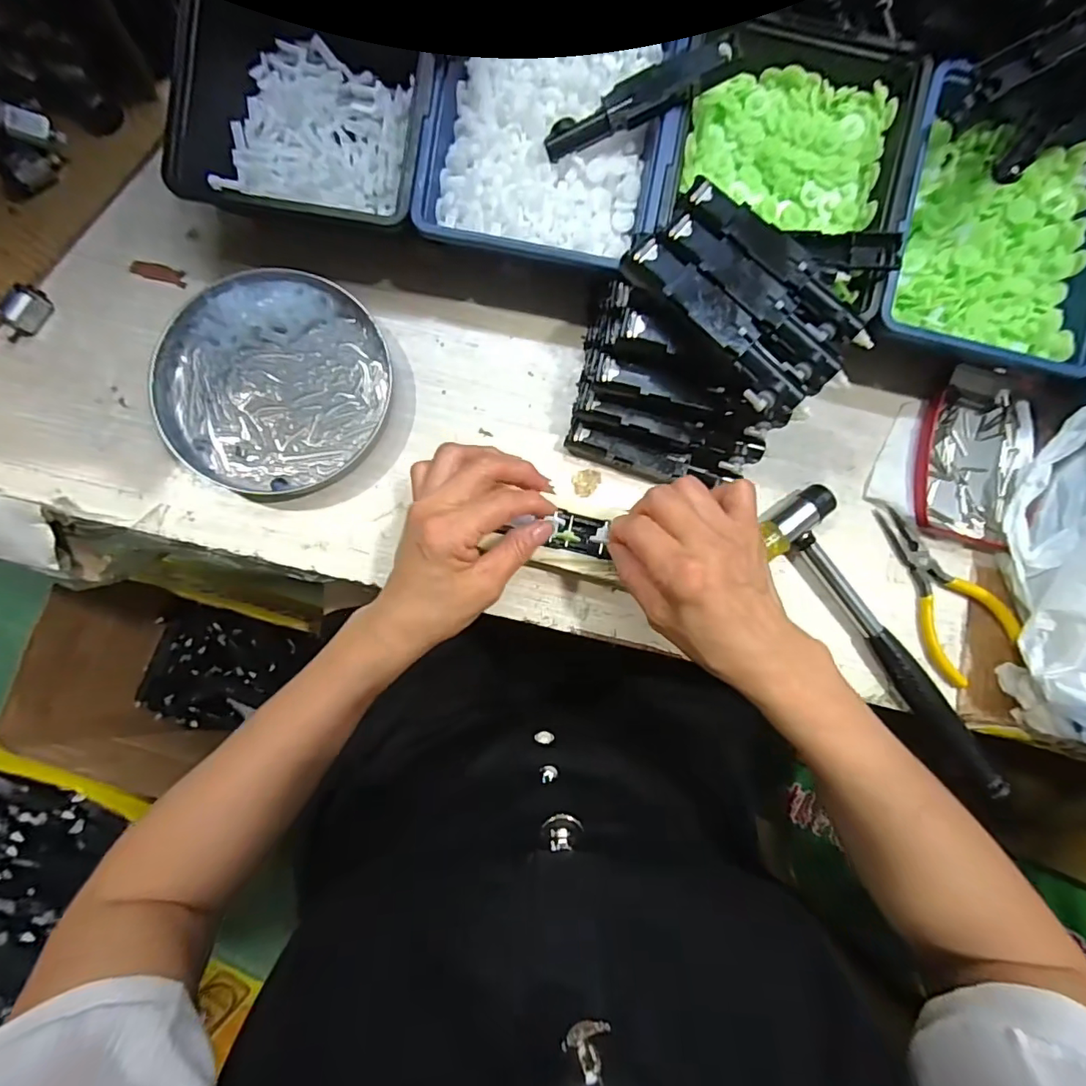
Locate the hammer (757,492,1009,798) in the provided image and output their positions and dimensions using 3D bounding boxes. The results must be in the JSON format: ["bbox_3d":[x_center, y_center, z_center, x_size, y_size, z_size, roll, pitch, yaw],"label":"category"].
[{"bbox_3d":[0.229,0.067,0.351,0.055,0.021,0.226,-36,88,-6],"label":"hammer"}]

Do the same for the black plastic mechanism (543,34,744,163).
[{"bbox_3d":[0.057,-0.262,0.314,0.116,0.011,0.021,-19,87,12],"label":"black plastic mechanism"}]

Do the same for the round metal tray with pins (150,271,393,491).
[{"bbox_3d":[-0.175,-0.105,0.347,0.137,0.018,0.139,0,85,-4],"label":"round metal tray with pins"}]

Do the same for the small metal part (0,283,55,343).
[{"bbox_3d":[-0.332,-0.146,0.336,0.017,0.018,0.035,24,84,-1],"label":"small metal part"}]

